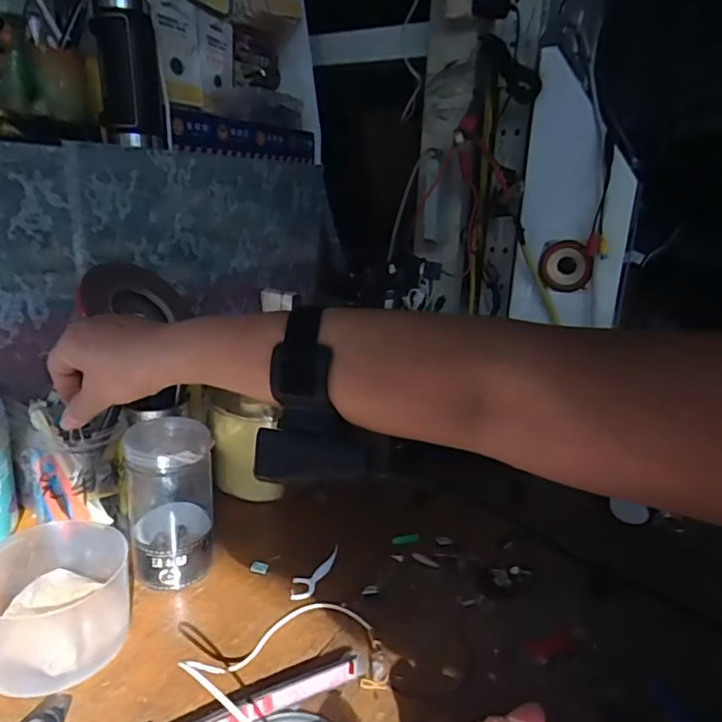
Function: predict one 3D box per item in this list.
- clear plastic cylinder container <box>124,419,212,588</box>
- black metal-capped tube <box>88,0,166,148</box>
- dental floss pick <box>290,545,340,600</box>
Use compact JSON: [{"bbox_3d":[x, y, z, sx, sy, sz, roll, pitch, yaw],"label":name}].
[{"bbox_3d":[-0.153,0.116,0.439,0.064,0.127,0.068,-7,18,-26],"label":"clear plastic cylinder container"},{"bbox_3d":[-0.266,-0.328,0.623,0.064,0.151,0.052,-1,18,-11],"label":"black metal-capped tube"},{"bbox_3d":[-0.038,0.177,0.463,0.021,0.004,0.075,6,16,21],"label":"dental floss pick"}]

